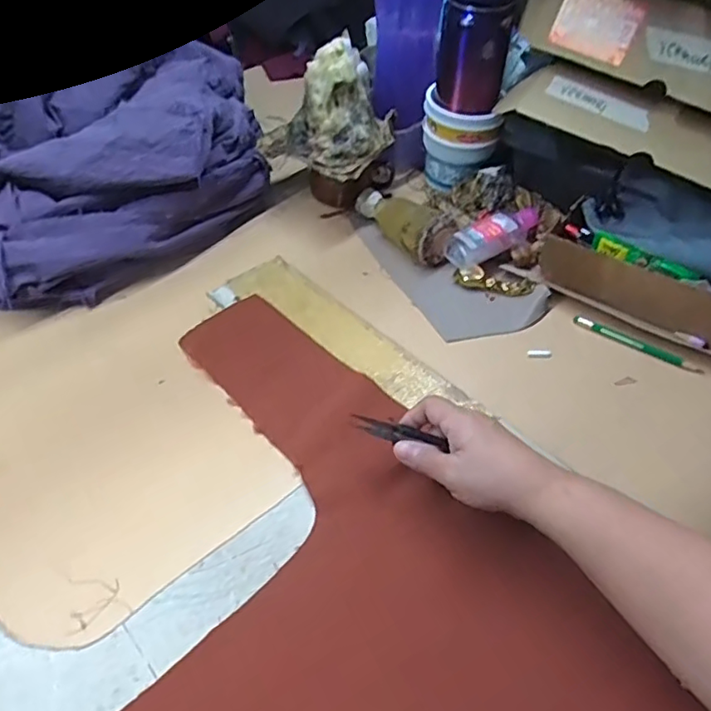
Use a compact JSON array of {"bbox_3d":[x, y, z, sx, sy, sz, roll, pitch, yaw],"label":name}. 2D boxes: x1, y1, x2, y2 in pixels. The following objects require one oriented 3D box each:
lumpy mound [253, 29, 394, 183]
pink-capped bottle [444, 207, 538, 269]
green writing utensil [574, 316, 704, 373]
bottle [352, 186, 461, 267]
[{"bbox_3d":[-0.038,-0.278,0.657,0.139,0.105,0.107,29,53,26],"label":"lumpy mound"},{"bbox_3d":[0.148,-0.126,0.639,0.109,0.038,0.035,-28,52,-24],"label":"pink-capped bottle"},{"bbox_3d":[0.262,-0.011,0.557,0.117,0.007,0.007,27,53,27],"label":"green writing utensil"},{"bbox_3d":[0.058,-0.151,0.663,0.058,0.053,0.130,-28,52,-24],"label":"bottle"}]

